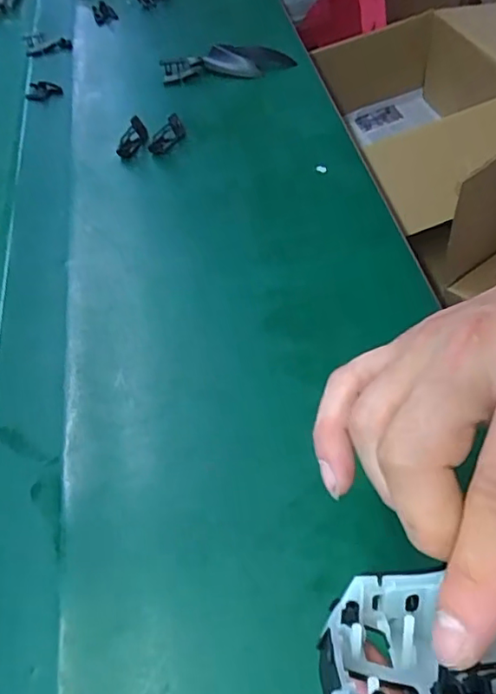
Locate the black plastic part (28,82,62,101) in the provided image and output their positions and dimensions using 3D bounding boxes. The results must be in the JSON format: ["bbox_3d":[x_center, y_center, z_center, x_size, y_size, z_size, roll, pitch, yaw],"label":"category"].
[{"bbox_3d":[-0.209,-0.261,0.572,0.035,0.011,0.028,-17,54,-7],"label":"black plastic part"}]

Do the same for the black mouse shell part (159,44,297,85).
[{"bbox_3d":[-0.021,-0.291,0.568,0.132,0.022,0.028,-1,53,5],"label":"black mouse shell part"}]

